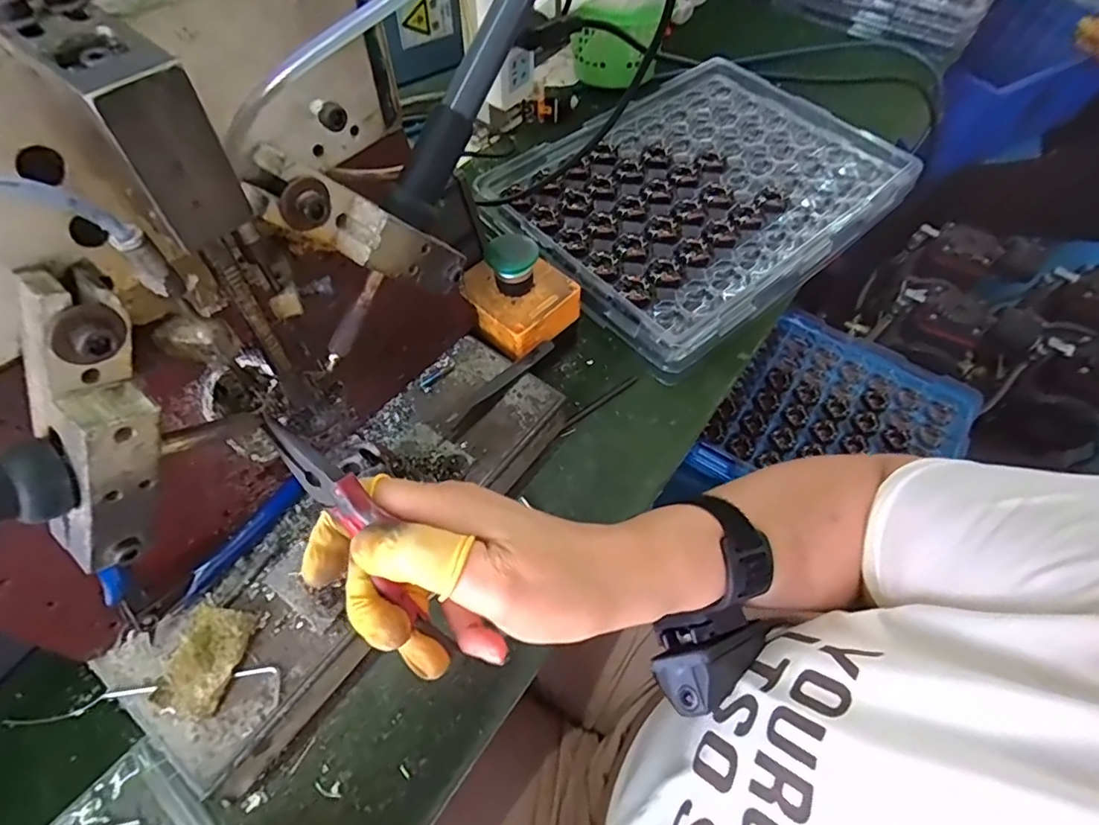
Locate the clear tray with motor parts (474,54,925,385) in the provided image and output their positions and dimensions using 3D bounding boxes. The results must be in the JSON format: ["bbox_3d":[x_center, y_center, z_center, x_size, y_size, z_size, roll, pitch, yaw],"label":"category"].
[{"bbox_3d":[0.146,-0.224,0.570,0.377,0.043,0.291,-36,66,-22],"label":"clear tray with motor parts"}]

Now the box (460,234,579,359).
[{"bbox_3d":[-0.024,-0.095,0.429,0.074,0.066,0.078,-38,67,-22],"label":"box"}]

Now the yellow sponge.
[{"bbox_3d":[-0.181,0.130,0.299,0.032,0.013,0.050,12,58,5],"label":"yellow sponge"}]

